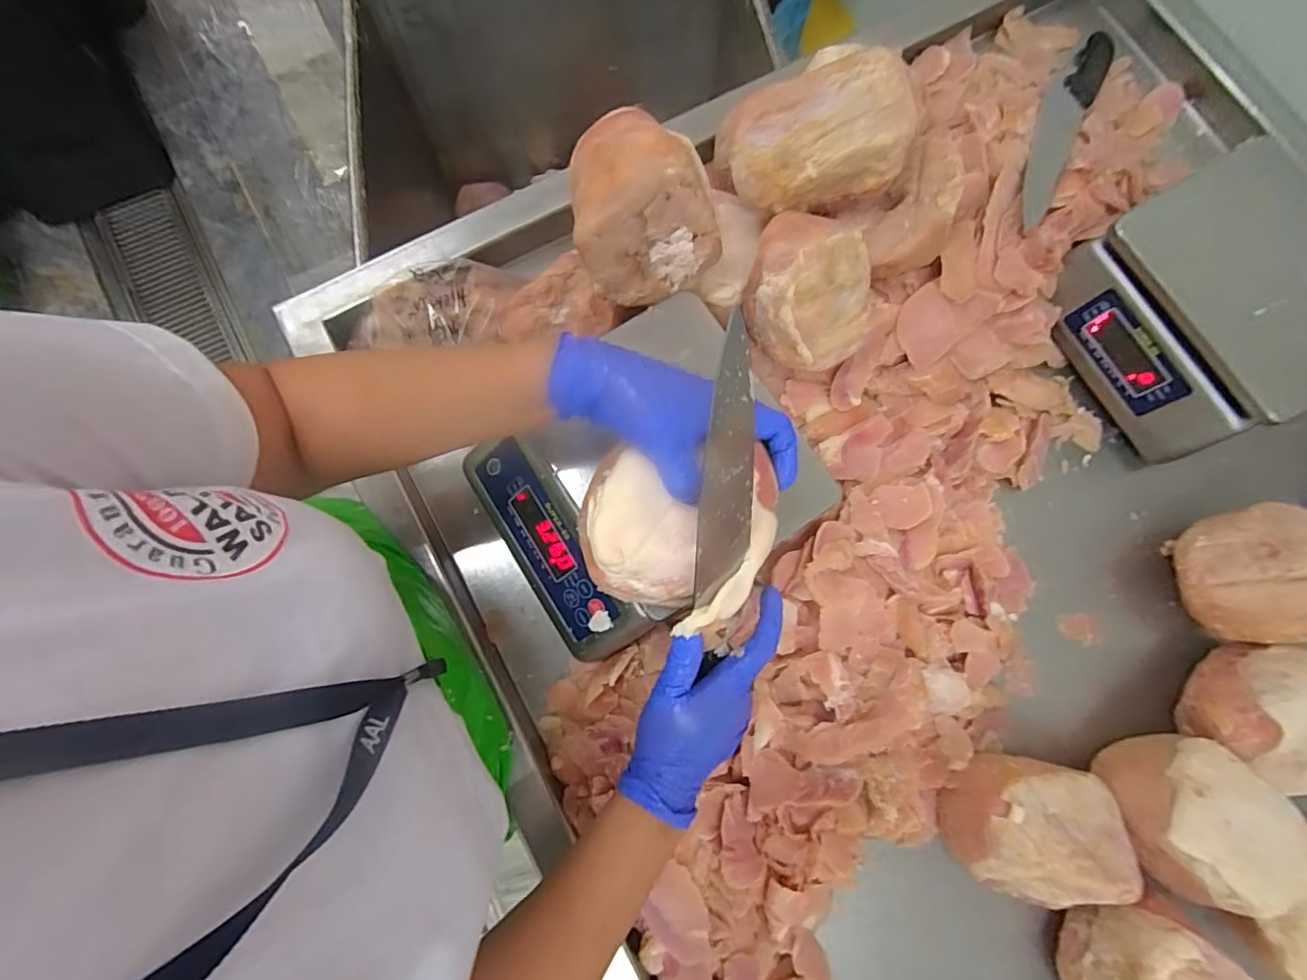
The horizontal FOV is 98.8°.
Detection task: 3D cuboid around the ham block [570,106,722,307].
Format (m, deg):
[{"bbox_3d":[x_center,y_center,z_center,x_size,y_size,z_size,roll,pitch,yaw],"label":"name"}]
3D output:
[{"bbox_3d":[-0.008,-0.229,0.457,0.123,0.090,0.113,-3,79,-2],"label":"ham block"}]

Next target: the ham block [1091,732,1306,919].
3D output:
[{"bbox_3d":[0.439,0.271,0.458,0.092,0.078,0.116,-7,80,-3],"label":"ham block"}]

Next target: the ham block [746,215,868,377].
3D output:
[{"bbox_3d":[0.143,-0.176,0.503,0.117,0.090,0.098,20,80,3],"label":"ham block"}]

